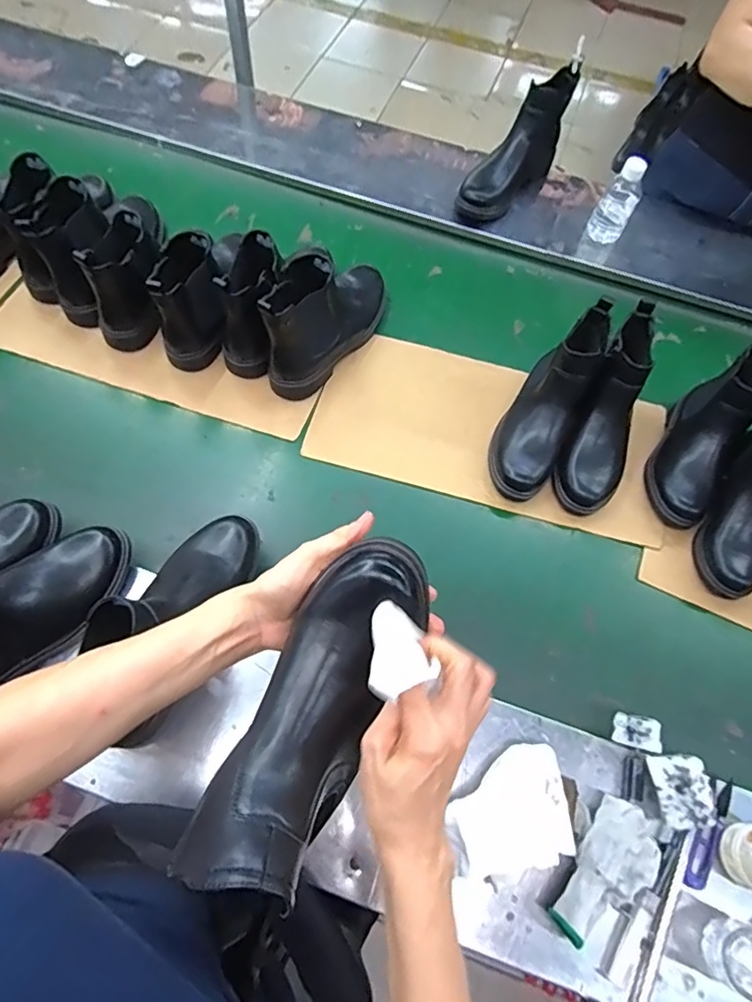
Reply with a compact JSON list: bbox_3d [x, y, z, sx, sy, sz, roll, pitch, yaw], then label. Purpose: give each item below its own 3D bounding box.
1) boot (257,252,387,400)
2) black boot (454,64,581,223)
[{"bbox_3d":[-0.066,-0.289,0.807,0.085,0.164,0.269,34,66,12],"label":"boot"},{"bbox_3d":[0.243,-0.614,0.966,0.092,0.181,0.237,34,66,13],"label":"black boot"}]

